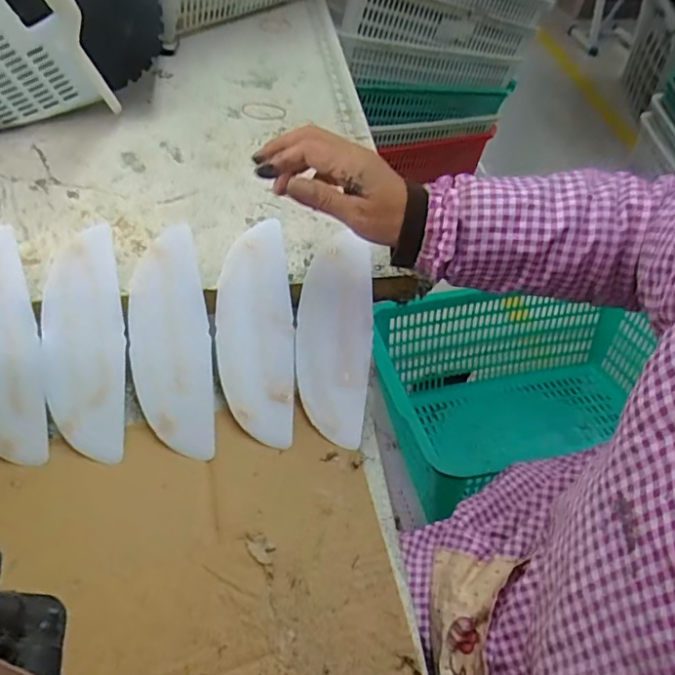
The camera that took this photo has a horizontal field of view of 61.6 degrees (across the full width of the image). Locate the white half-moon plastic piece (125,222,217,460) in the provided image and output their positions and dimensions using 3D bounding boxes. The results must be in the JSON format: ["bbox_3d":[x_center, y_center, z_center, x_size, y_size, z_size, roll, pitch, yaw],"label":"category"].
[{"bbox_3d":[-0.157,0.000,0.529,0.073,0.018,0.222,-7,77,-9],"label":"white half-moon plastic piece"}]

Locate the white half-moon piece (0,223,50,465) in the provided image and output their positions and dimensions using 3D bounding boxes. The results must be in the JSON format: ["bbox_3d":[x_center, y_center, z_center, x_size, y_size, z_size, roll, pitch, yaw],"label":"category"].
[{"bbox_3d":[-0.306,0.006,0.509,0.071,0.010,0.216,-13,77,-8],"label":"white half-moon piece"}]

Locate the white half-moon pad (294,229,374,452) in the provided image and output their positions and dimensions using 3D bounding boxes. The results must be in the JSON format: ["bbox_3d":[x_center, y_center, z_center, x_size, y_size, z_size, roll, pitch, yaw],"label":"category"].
[{"bbox_3d":[-0.003,-0.004,0.543,0.070,0.017,0.209,3,73,-1],"label":"white half-moon pad"}]

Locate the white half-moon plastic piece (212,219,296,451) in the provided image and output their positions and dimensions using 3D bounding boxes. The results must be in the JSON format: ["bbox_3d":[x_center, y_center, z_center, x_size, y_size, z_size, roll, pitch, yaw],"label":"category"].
[{"bbox_3d":[-0.080,-0.009,0.540,0.073,0.010,0.221,-3,74,-6],"label":"white half-moon plastic piece"}]

